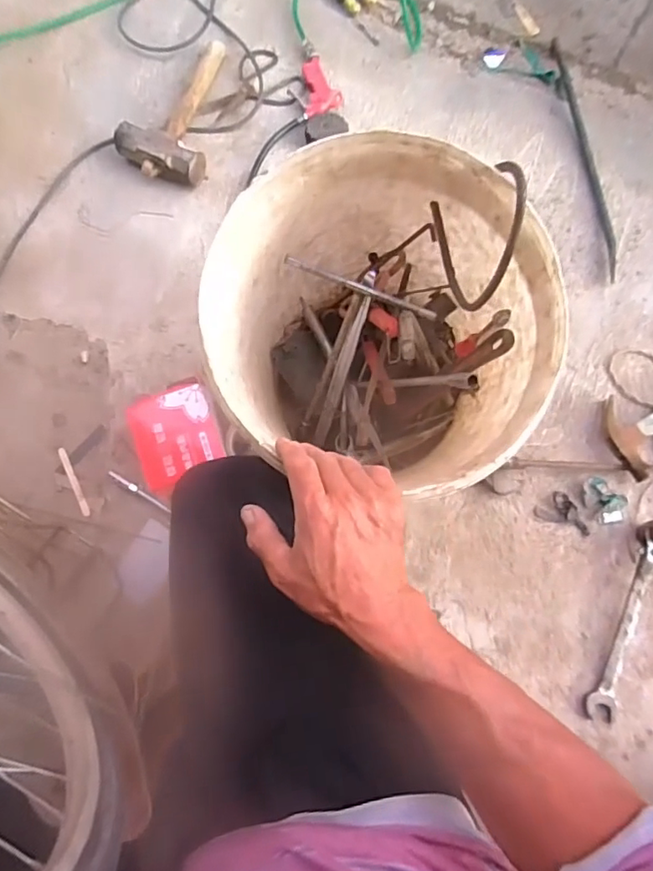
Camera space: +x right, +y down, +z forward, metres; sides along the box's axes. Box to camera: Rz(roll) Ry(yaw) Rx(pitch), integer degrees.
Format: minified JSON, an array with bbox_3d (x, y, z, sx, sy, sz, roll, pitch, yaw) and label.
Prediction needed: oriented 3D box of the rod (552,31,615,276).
[{"bbox_3d":[0.469,-0.518,0.983,0.023,0.015,0.545,-3,70,1],"label":"rod"}]

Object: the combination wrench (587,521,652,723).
[{"bbox_3d":[0.418,0.250,0.743,0.045,0.025,0.277,22,84,4],"label":"combination wrench"}]

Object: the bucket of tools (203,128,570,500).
[{"bbox_3d":[0.053,-0.096,0.607,0.290,0.322,0.281,8,84,2],"label":"bucket of tools"}]

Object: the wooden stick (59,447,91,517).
[{"bbox_3d":[-0.369,0.068,0.792,0.011,0.008,0.108,-26,83,-1],"label":"wooden stick"}]

